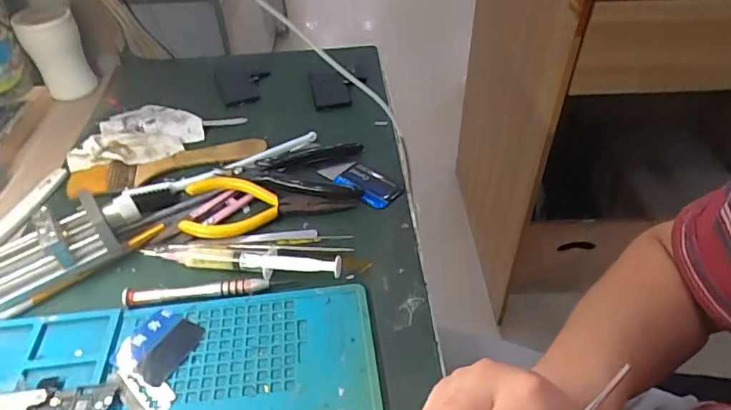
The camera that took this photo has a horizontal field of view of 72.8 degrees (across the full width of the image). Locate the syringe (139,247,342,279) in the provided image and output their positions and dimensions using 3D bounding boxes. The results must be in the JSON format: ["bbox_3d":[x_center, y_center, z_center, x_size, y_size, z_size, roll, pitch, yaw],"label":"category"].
[{"bbox_3d":[-0.089,0.035,0.345,0.146,0.013,0.020,4,43,5],"label":"syringe"}]

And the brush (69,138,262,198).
[{"bbox_3d":[-0.170,-0.033,0.433,0.164,0.014,0.034,-12,44,-11],"label":"brush"}]

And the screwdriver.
[{"bbox_3d":[-0.105,0.056,0.332,0.107,0.006,0.009,-6,43,-5],"label":"screwdriver"}]

